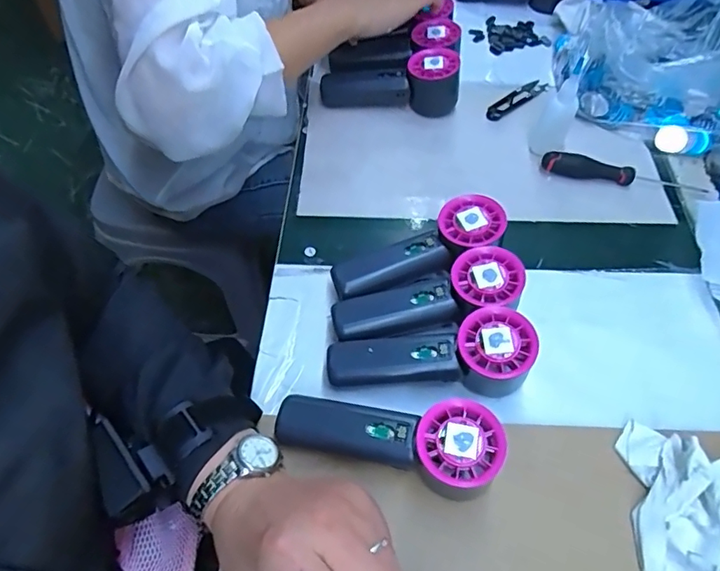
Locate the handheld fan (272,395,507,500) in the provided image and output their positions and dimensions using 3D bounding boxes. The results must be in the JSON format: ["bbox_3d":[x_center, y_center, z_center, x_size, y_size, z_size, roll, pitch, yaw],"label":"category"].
[{"bbox_3d":[0.018,0.105,0.355,0.155,0.054,0.056,13,58,9],"label":"handheld fan"}]

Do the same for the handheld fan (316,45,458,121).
[{"bbox_3d":[0.034,-0.235,0.575,0.154,0.058,0.050,6,57,5],"label":"handheld fan"}]

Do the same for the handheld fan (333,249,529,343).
[{"bbox_3d":[0.055,0.017,0.412,0.150,0.054,0.053,-14,58,-8],"label":"handheld fan"}]

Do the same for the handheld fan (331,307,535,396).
[{"bbox_3d":[0.052,0.052,0.390,0.149,0.054,0.050,2,57,2],"label":"handheld fan"}]

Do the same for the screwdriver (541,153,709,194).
[{"bbox_3d":[0.272,-0.118,0.517,0.162,0.024,0.019,10,58,8],"label":"screwdriver"}]

